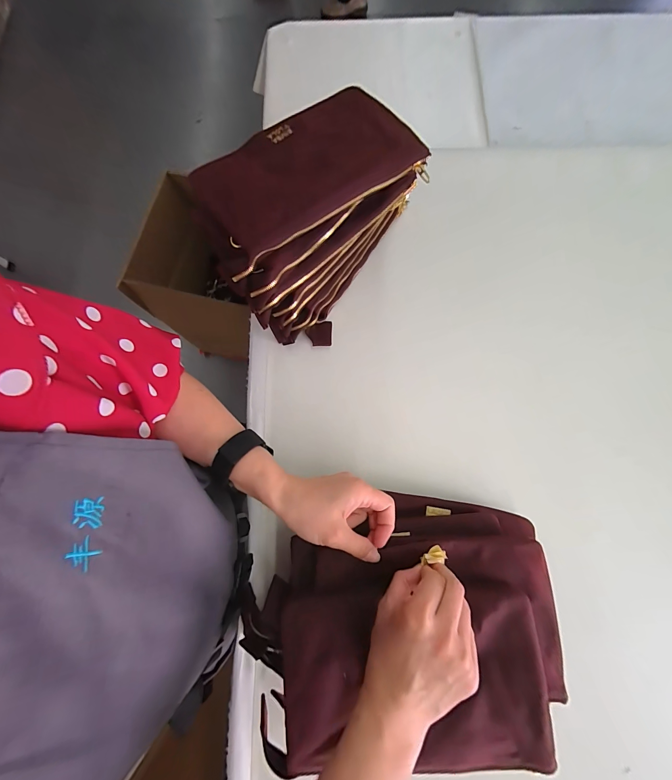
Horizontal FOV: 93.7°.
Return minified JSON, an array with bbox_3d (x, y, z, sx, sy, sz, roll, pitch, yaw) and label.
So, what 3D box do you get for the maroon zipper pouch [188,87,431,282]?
[{"bbox_3d":[-0.039,-0.236,0.338,0.239,0.027,0.132,-33,80,-6],"label":"maroon zipper pouch"}]

